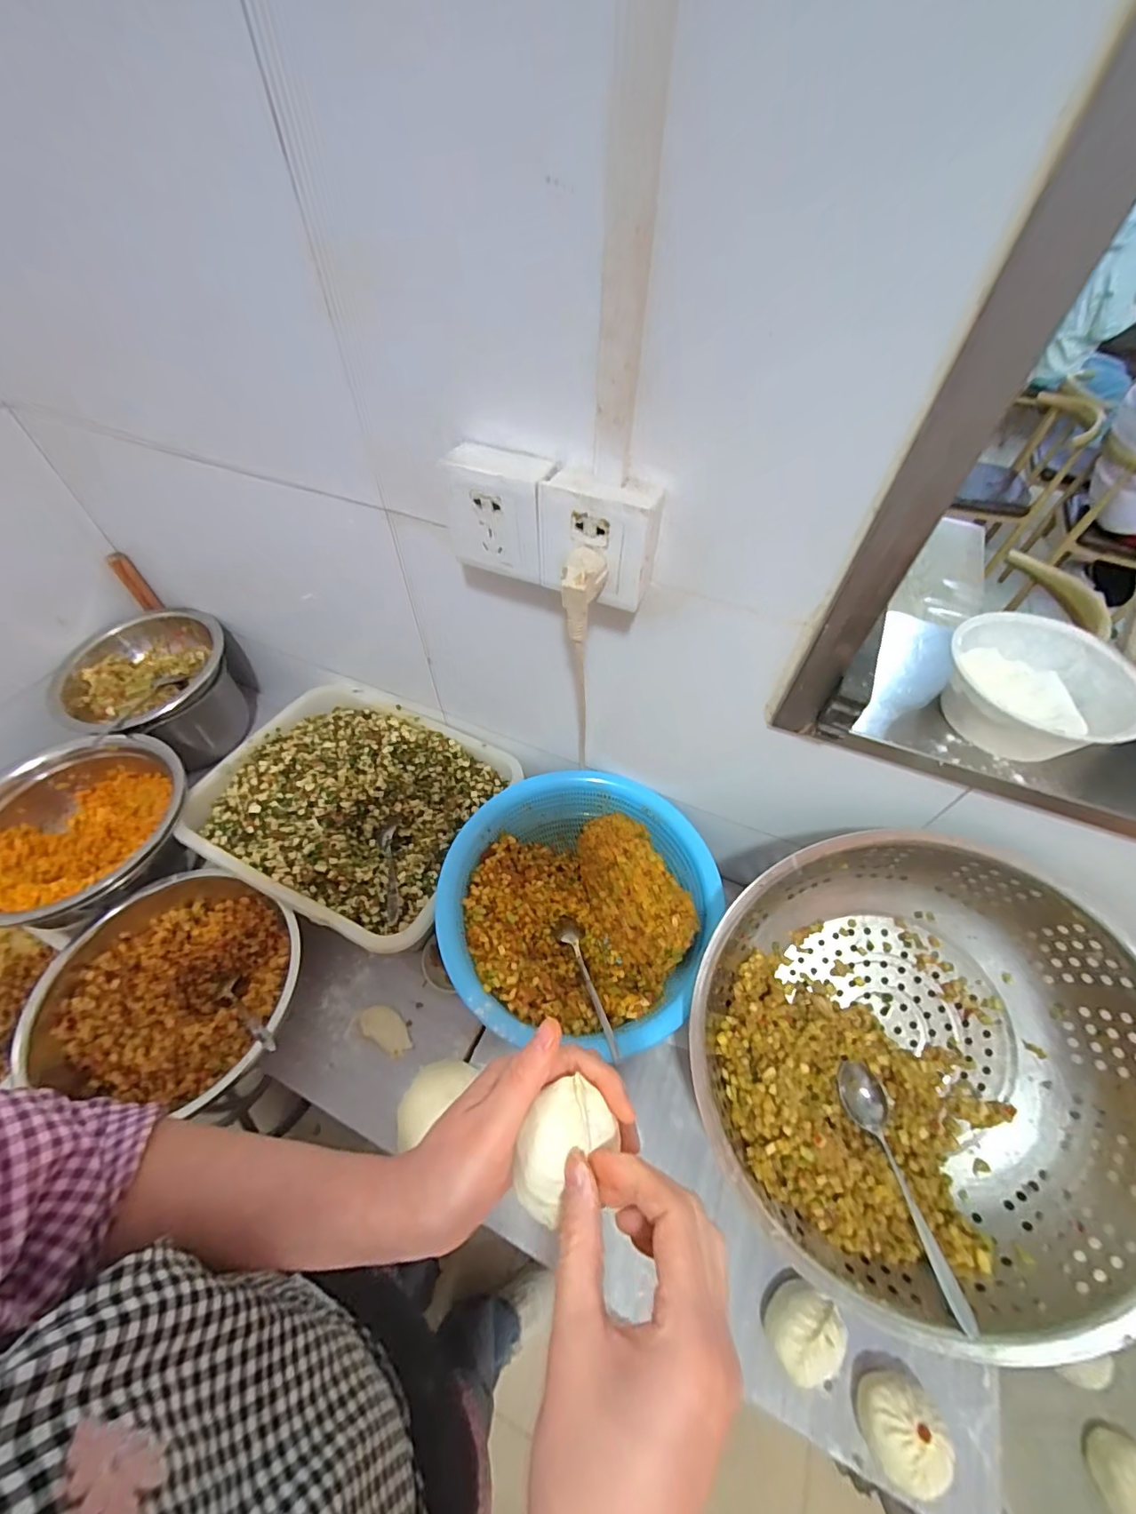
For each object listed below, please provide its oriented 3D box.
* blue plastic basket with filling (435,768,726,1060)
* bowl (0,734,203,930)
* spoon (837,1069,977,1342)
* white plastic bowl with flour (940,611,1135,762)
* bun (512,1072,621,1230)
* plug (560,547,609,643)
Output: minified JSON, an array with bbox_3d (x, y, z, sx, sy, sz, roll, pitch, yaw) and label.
[{"bbox_3d":[0.016,0.176,0.613,0.309,0.142,0.303,3,47,10],"label":"blue plastic basket with filling"},{"bbox_3d":[-0.639,0.094,0.668,0.249,0.115,0.249,8,52,-10],"label":"bowl"},{"bbox_3d":[0.313,0.392,0.472,0.037,0.034,0.187,-10,46,-3],"label":"spoon"},{"bbox_3d":[0.408,-0.057,0.442,0.126,0.074,0.135,-4,46,4],"label":"white plastic bowl with flour"},{"bbox_3d":[-0.005,0.202,0.264,0.058,0.034,0.037,-35,52,-24],"label":"bun"},{"bbox_3d":[0.014,-0.126,0.398,0.026,0.066,0.033,24,54,27],"label":"plug"}]

